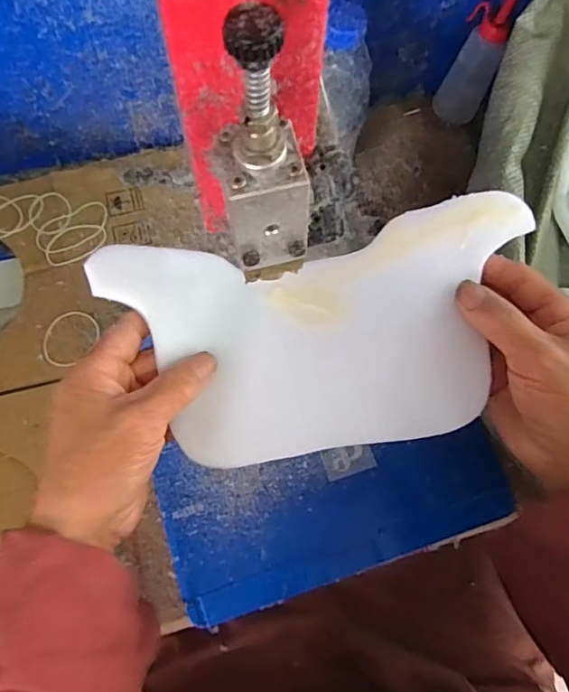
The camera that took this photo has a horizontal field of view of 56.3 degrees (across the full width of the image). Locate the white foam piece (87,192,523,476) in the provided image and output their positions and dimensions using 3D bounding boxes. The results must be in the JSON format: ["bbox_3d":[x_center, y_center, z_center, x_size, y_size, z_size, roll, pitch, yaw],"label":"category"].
[{"bbox_3d":[0.024,-0.007,0.315,0.243,0.017,0.132,-9,85,2],"label":"white foam piece"}]

